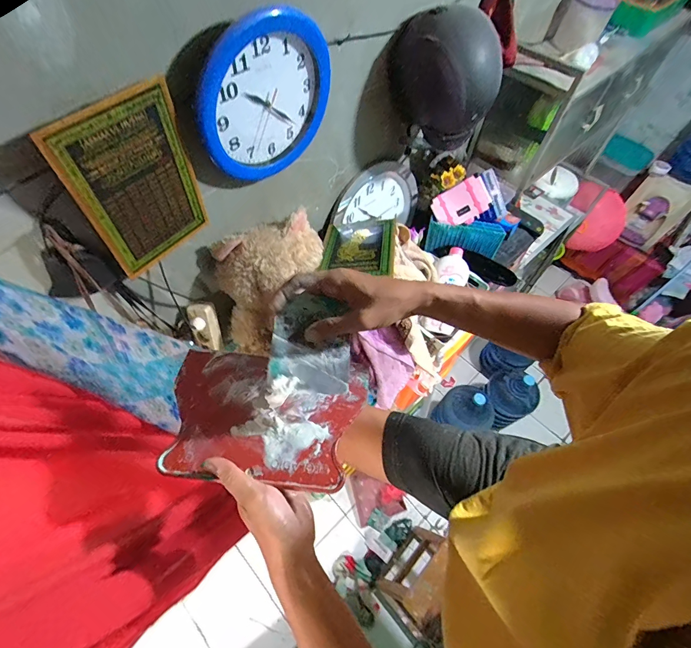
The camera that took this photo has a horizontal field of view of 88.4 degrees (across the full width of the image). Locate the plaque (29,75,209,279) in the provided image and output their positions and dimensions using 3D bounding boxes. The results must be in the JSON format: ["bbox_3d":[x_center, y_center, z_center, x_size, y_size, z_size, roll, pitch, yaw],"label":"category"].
[{"bbox_3d":[-0.338,-0.223,0.595,0.029,0.287,0.192,33,62,16],"label":"plaque"}]

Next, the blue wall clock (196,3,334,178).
[{"bbox_3d":[-0.138,-0.404,0.653,0.282,0.261,0.051,-33,66,-22],"label":"blue wall clock"}]

